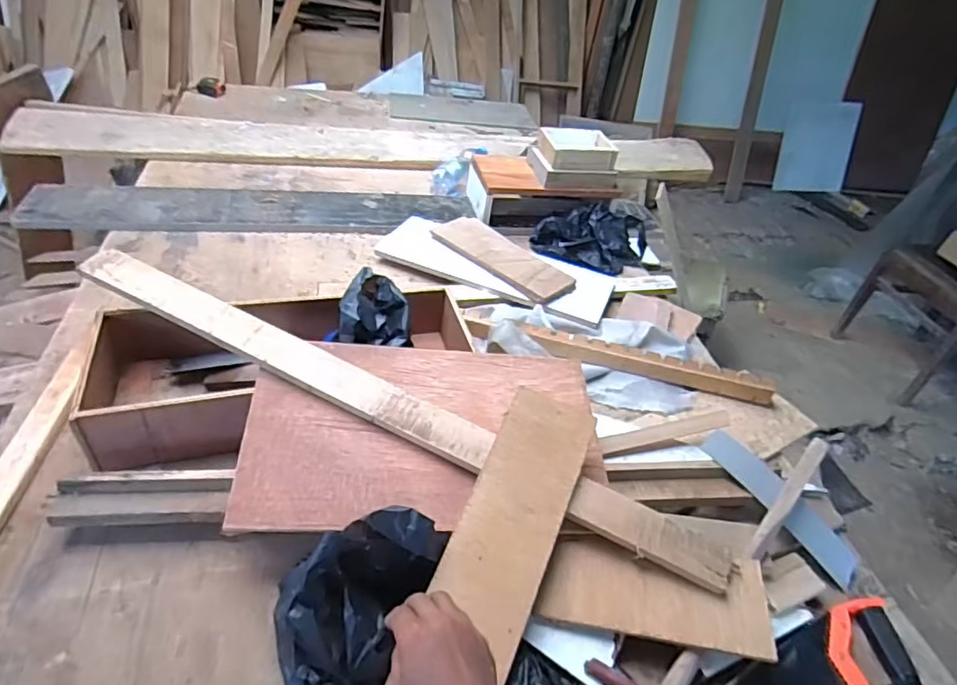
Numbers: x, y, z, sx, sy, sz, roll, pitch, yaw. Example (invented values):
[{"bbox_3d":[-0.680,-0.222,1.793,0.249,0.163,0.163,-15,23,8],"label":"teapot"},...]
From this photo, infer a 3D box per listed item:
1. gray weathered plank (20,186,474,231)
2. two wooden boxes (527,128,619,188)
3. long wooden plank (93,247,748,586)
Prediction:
[{"bbox_3d":[-0.509,-0.320,1.348,1.004,0.033,0.204,-2,37,-10],"label":"gray weathered plank"},{"bbox_3d":[0.240,-0.464,1.431,0.196,0.097,0.155,-6,38,-16],"label":"two wooden boxes"},{"bbox_3d":[-0.132,0.080,0.779,0.963,0.022,0.064,25,51,10],"label":"long wooden plank"}]

